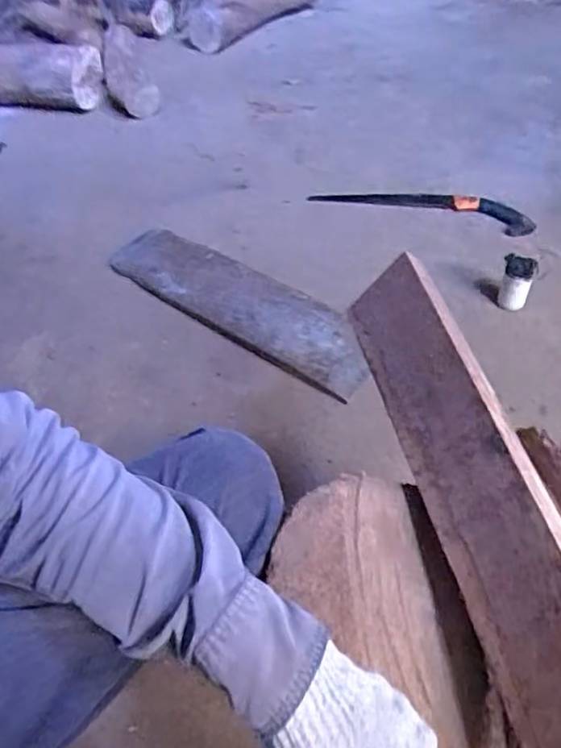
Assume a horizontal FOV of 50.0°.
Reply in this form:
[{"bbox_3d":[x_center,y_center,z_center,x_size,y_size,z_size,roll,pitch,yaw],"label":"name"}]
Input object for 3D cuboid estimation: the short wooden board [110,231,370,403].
[{"bbox_3d":[-0.104,-0.168,1.280,0.708,0.038,0.173,29,61,29],"label":"short wooden board"}]

